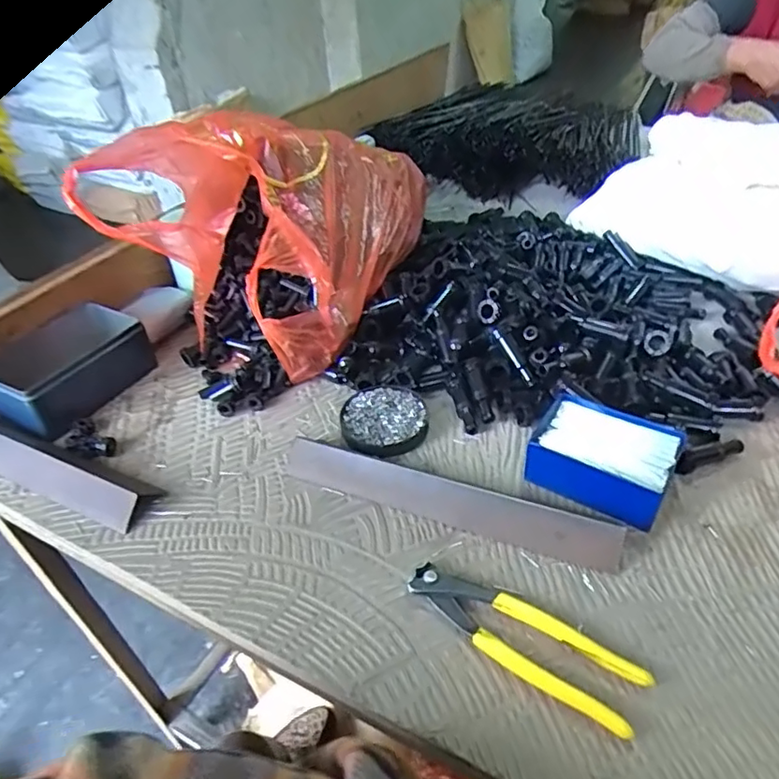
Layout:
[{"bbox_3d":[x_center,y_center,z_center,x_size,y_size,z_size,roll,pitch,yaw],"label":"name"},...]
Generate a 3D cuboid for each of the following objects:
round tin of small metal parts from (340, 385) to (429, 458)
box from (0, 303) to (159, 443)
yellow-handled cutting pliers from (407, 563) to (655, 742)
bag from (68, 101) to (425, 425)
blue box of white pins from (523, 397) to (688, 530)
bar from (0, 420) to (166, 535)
[{"bbox_3d":[-0.004,0.030,0.562,0.080,0.014,0.085,-3,40,3],"label":"round tin of small metal parts"},{"bbox_3d":[-0.335,-0.025,0.616,0.093,0.058,0.150,13,43,20],"label":"box"},{"bbox_3d":[0.086,0.163,0.391,0.158,0.014,0.045,23,47,29],"label":"yellow-handled cutting pliers"},{"bbox_3d":[-0.126,-0.173,0.664,0.259,0.197,0.322,22,47,29],"label":"bag"},{"bbox_3d":[0.178,0.055,0.490,0.108,0.046,0.086,21,47,28],"label":"blue box of white pins"},{"bbox_3d":[-0.309,0.065,0.530,0.233,0.024,0.050,15,44,23],"label":"bar"}]

